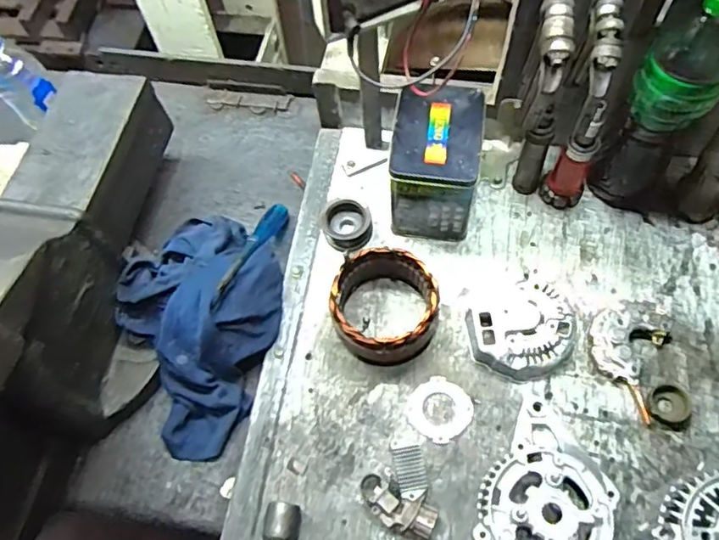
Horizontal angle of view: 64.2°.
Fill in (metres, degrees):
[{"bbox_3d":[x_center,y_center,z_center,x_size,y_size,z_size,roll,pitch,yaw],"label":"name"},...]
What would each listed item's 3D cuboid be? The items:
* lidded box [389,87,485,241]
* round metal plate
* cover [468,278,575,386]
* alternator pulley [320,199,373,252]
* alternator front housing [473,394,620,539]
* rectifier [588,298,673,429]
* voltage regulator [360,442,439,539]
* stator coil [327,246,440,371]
[{"bbox_3d":[0.087,-0.119,0.662,0.090,0.127,0.127,8,64,7],"label":"lidded box"},{"bbox_3d":[0.084,0.145,0.598,0.062,0.006,0.063,-1,64,2],"label":"round metal plate"},{"bbox_3d":[0.174,0.064,0.614,0.112,0.035,0.102,-24,65,-9],"label":"cover"},{"bbox_3d":[-0.016,-0.053,0.692,0.055,0.038,0.056,-1,64,2],"label":"alternator pulley"},{"bbox_3d":[0.180,0.210,0.538,0.121,0.040,0.155,33,69,17],"label":"alternator front housing"},{"bbox_3d":[0.284,0.082,0.604,0.078,0.025,0.120,24,67,14],"label":"rectifier"},{"bbox_3d":[0.037,0.215,0.557,0.063,0.027,0.085,-14,64,-5],"label":"voltage regulator"},{"bbox_3d":[0.029,0.042,0.622,0.110,0.069,0.116,-1,64,2],"label":"stator coil"}]

